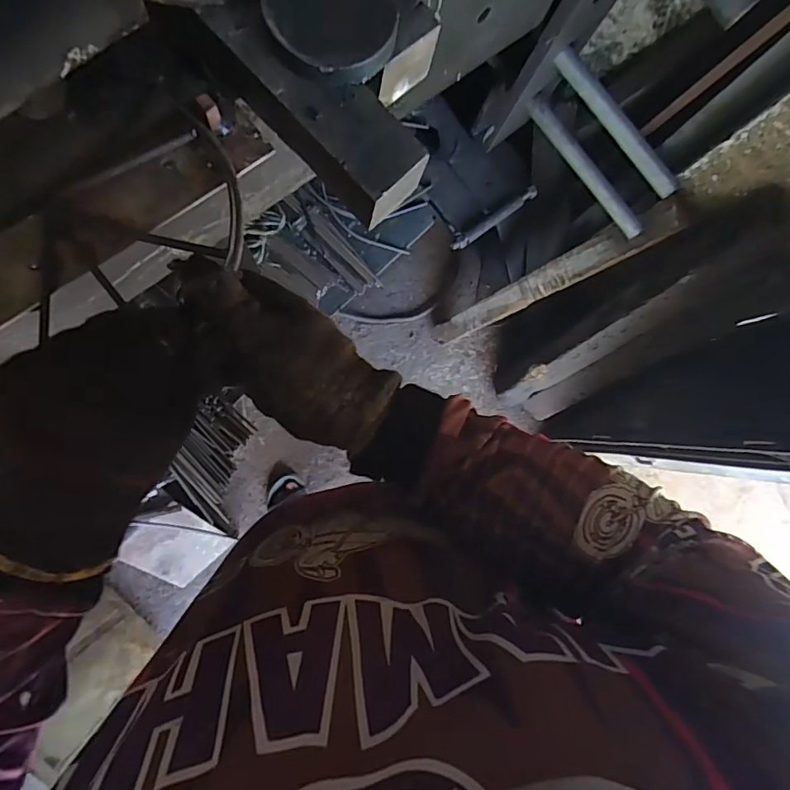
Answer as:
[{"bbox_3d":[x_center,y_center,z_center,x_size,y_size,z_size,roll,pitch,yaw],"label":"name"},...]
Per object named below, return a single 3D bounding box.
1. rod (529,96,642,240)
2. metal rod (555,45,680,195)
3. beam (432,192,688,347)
[{"bbox_3d":[0.286,-0.339,0.761,0.029,0.023,0.247,-40,93,-8],"label":"rod"},{"bbox_3d":[0.291,-0.354,0.664,0.026,0.025,0.225,-41,93,-8],"label":"metal rod"},{"bbox_3d":[0.306,-0.235,1.108,0.040,0.636,0.065,-25,91,-38],"label":"beam"}]

